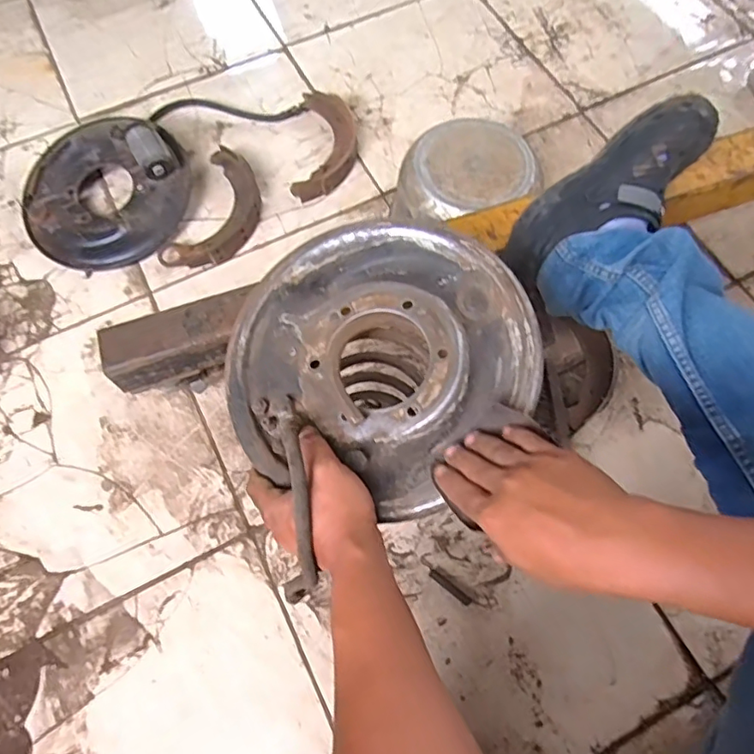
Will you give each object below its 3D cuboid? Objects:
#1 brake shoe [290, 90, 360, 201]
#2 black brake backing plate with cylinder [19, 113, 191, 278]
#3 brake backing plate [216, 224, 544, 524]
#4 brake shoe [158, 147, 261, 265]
[{"bbox_3d":[-0.085,-0.393,0.969,0.101,0.037,0.222,4,69,2],"label":"brake shoe"},{"bbox_3d":[-0.435,-0.301,0.908,0.269,0.081,0.243,-27,71,-10],"label":"black brake backing plate with cylinder"},{"bbox_3d":[-0.004,-0.021,0.494,0.255,0.051,0.244,0,69,0],"label":"brake backing plate"},{"bbox_3d":[-0.252,-0.262,0.917,0.118,0.031,0.222,20,70,8],"label":"brake shoe"}]

